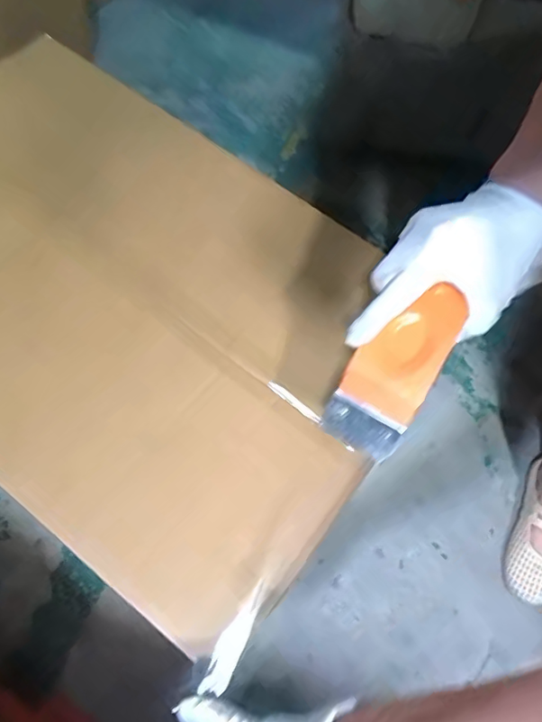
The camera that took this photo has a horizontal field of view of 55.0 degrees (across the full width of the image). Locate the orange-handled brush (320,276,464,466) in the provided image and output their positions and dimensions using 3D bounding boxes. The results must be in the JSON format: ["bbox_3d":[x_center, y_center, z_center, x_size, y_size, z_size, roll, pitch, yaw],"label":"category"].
[{"bbox_3d":[0.088,0.006,0.367,0.055,0.013,0.126,36,97,14],"label":"orange-handled brush"}]

